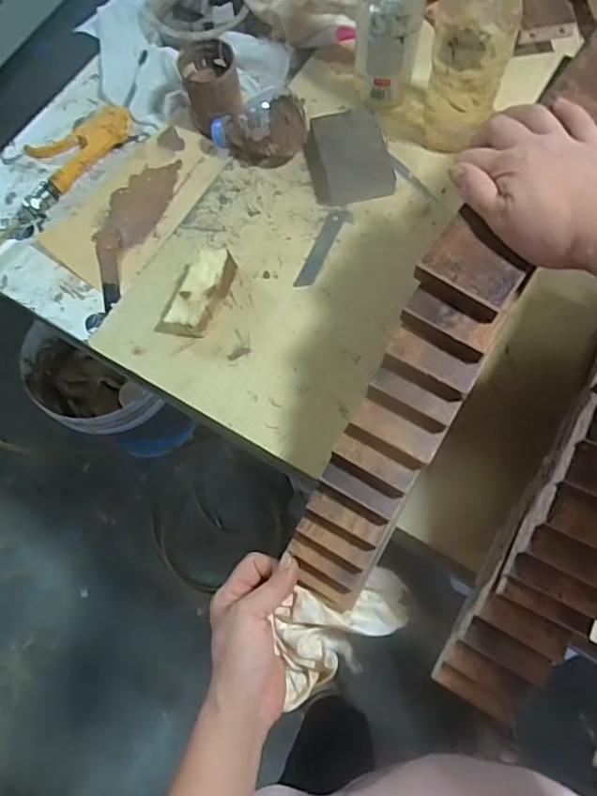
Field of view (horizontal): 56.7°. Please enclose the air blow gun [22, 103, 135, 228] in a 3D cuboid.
[{"bbox_3d":[-0.267,-0.274,0.621,0.077,0.020,0.169,34,76,14],"label":"air blow gun"}]

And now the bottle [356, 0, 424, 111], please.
[{"bbox_3d":[0.089,-0.379,0.535,0.062,0.203,0.049,5,71,5],"label":"bottle"}]

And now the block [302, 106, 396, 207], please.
[{"bbox_3d":[0.050,-0.257,0.583,0.079,0.031,0.108,-11,70,-1],"label":"block"}]

